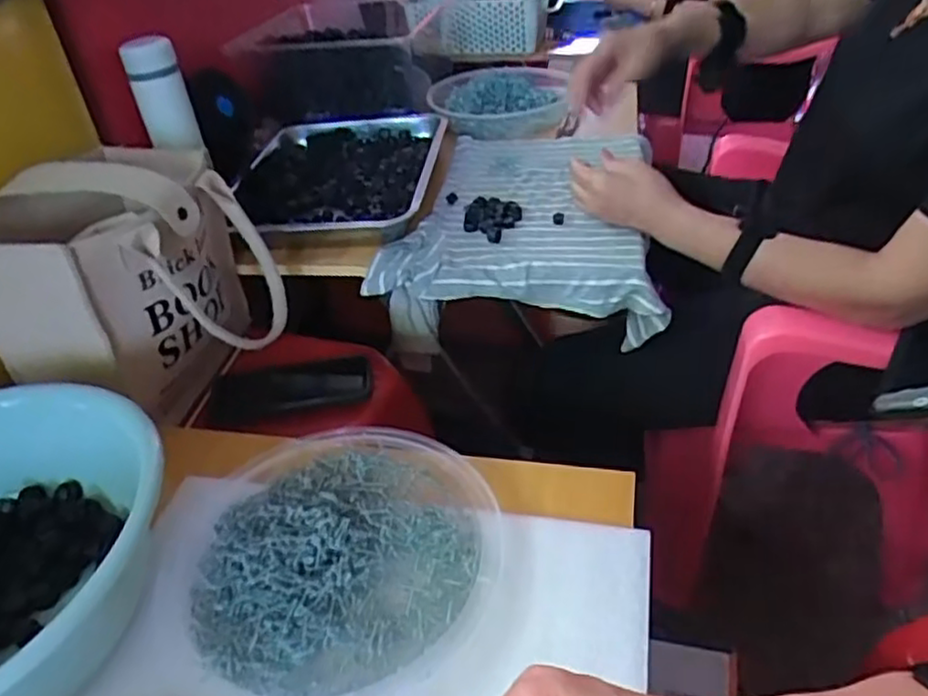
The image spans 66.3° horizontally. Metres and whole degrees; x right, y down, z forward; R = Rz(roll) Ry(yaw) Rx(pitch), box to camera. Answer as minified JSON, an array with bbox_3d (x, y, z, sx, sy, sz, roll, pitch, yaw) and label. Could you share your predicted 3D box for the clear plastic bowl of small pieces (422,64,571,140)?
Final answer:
[{"bbox_3d":[0.049,-0.359,1.015,0.192,0.058,0.153,-2,37,4],"label":"clear plastic bowl of small pieces"}]

